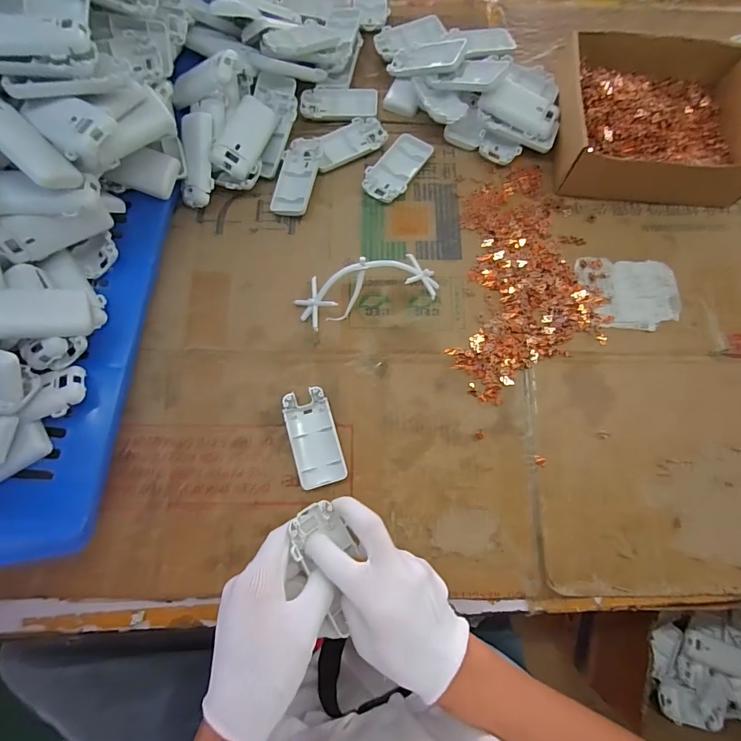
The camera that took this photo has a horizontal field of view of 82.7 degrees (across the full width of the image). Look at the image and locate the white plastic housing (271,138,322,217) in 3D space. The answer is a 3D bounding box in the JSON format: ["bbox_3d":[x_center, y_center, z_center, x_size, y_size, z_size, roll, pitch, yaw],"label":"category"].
[{"bbox_3d":[-0.085,-0.229,0.497,0.046,0.021,0.095,14,77,4],"label":"white plastic housing"}]

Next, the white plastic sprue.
[{"bbox_3d":[-0.004,-0.085,0.446,0.148,0.045,0.052,-13,77,-3],"label":"white plastic sprue"}]

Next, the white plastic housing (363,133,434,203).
[{"bbox_3d":[0.031,-0.242,0.503,0.050,0.011,0.094,32,79,8],"label":"white plastic housing"}]

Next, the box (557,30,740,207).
[{"bbox_3d":[0.334,-0.298,0.490,0.216,0.057,0.186,5,77,2],"label":"box"}]

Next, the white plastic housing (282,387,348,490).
[{"bbox_3d":[-0.056,0.067,0.423,0.046,0.013,0.095,-16,77,-3],"label":"white plastic housing"}]

